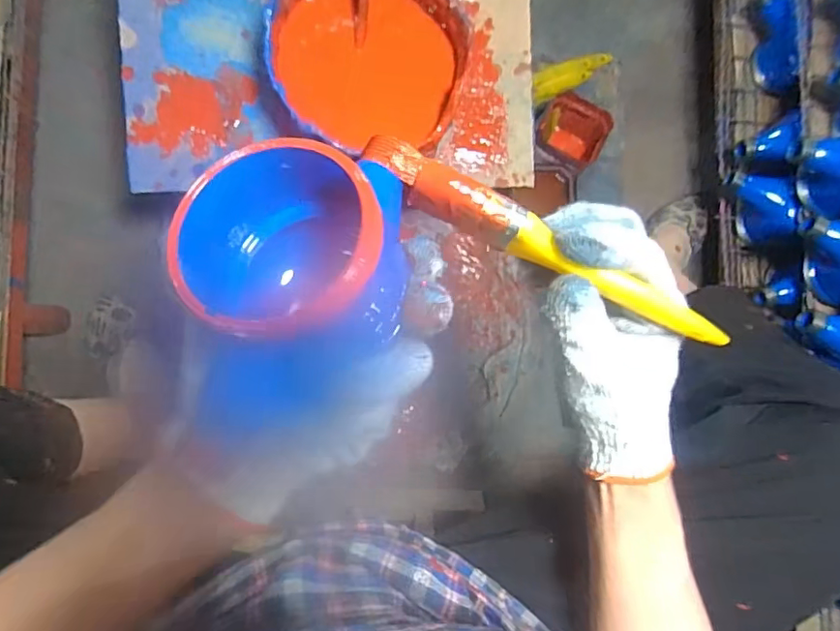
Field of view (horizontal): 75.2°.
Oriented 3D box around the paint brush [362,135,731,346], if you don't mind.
[{"bbox_3d":[0.060,-0.031,0.256,0.186,0.020,0.019,28,82,-7],"label":"paint brush"}]

